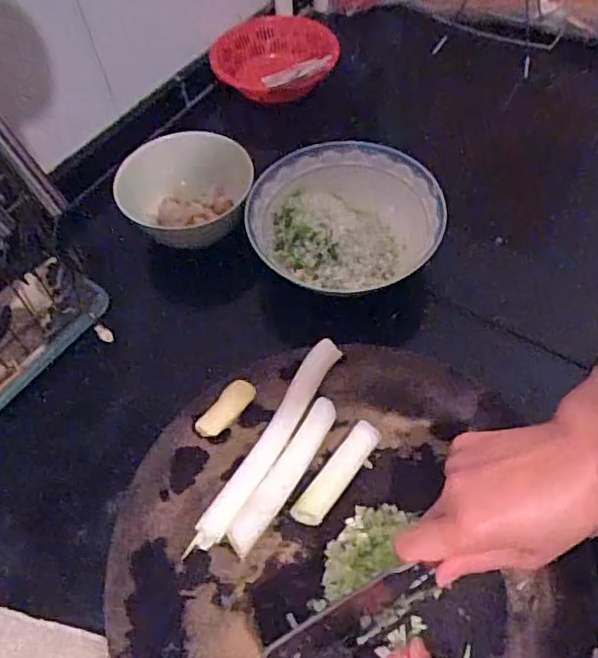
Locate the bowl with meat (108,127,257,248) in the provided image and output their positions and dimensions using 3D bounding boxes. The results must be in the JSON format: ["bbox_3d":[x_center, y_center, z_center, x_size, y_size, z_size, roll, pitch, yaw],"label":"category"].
[{"bbox_3d":[-0.130,-0.154,0.674,0.144,0.060,0.131,-2,57,2],"label":"bowl with meat"}]

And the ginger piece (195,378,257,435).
[{"bbox_3d":[-0.062,0.068,0.511,0.021,0.012,0.059,39,80,25],"label":"ginger piece"}]

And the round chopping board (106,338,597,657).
[{"bbox_3d":[0.027,0.168,0.463,0.342,0.053,0.320,-2,57,2],"label":"round chopping board"}]

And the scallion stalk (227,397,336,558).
[{"bbox_3d":[-0.010,0.117,0.480,0.025,0.024,0.136,28,62,20],"label":"scallion stalk"}]

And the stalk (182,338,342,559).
[{"bbox_3d":[-0.021,0.093,0.499,0.026,0.016,0.206,25,61,18],"label":"stalk"}]

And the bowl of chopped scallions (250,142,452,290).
[{"bbox_3d":[0.045,-0.120,0.640,0.188,0.048,0.179,-2,57,2],"label":"bowl of chopped scallions"}]

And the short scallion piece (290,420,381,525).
[{"bbox_3d":[0.030,0.114,0.476,0.026,0.014,0.093,32,64,22],"label":"short scallion piece"}]

